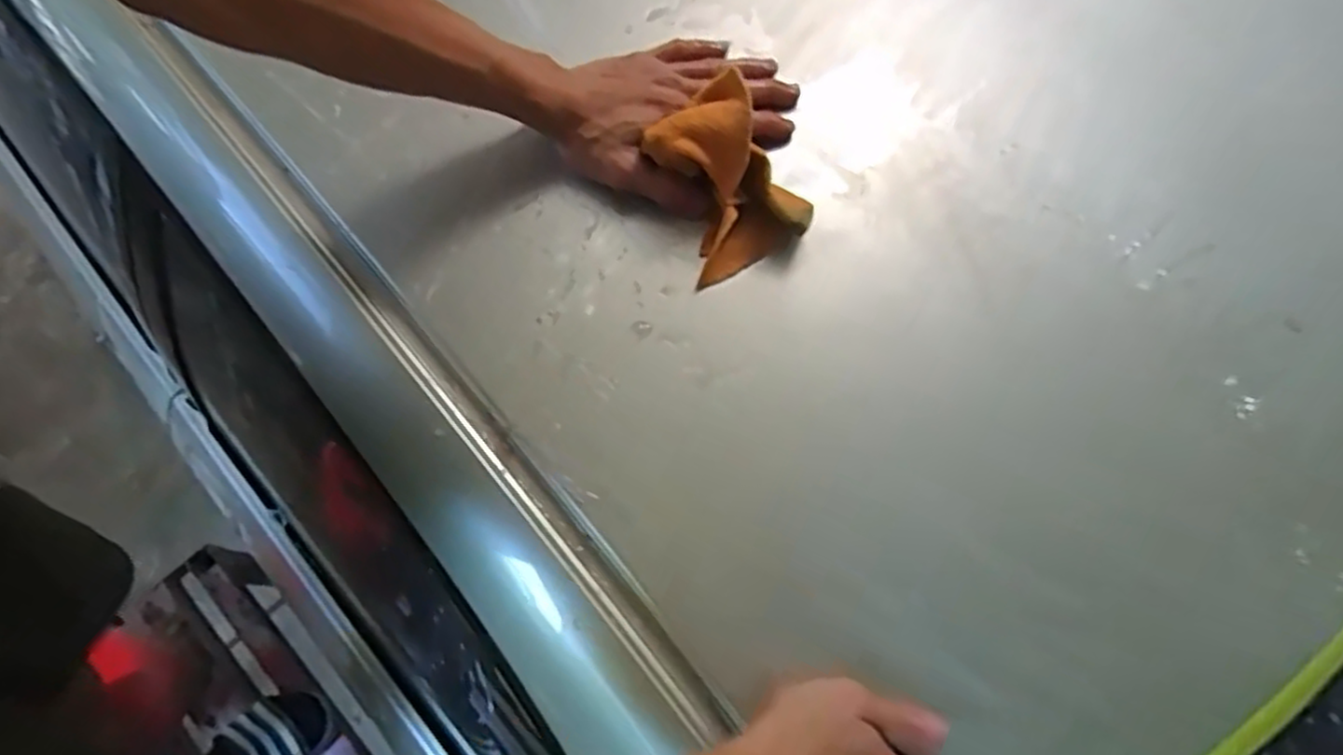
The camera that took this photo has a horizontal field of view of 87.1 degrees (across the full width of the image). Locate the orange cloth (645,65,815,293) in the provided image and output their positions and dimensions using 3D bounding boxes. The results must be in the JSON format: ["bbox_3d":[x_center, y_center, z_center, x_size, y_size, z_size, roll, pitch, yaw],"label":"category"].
[{"bbox_3d":[0.038,-0.130,0.454,0.079,0.075,0.097,-23,71,-11],"label":"orange cloth"}]

